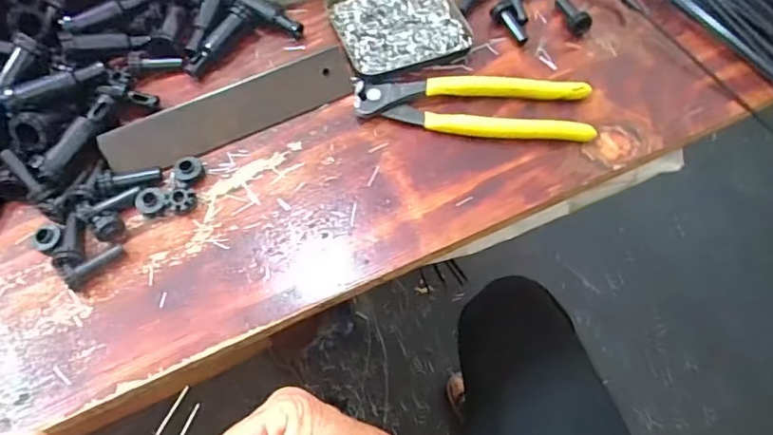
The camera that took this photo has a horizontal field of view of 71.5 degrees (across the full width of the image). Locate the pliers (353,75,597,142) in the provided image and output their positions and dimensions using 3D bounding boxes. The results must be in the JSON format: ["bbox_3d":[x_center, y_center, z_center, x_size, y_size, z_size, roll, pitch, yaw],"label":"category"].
[{"bbox_3d":[0.061,-0.086,0.386,0.164,0.017,0.058,5,66,1],"label":"pliers"}]

